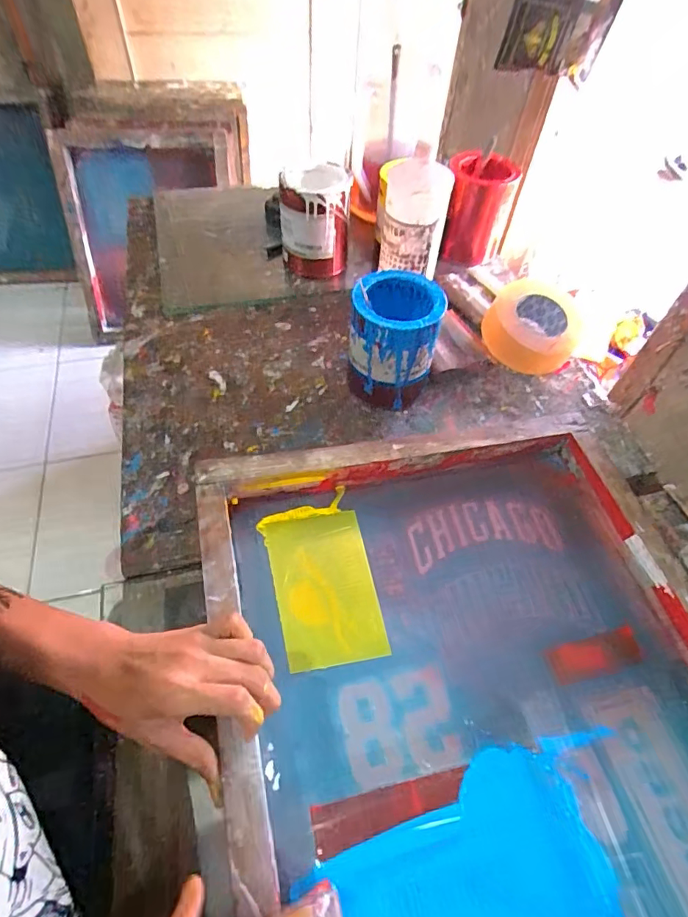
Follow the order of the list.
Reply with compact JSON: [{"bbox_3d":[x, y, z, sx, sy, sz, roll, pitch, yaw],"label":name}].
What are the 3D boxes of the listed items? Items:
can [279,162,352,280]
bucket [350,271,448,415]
[{"bbox_3d":[-0.045,-0.374,0.776,0.102,0.145,0.106,1,54,-2],"label":"can"},{"bbox_3d":[0.062,-0.146,0.618,0.103,0.138,0.096,1,54,-2],"label":"bucket"}]

